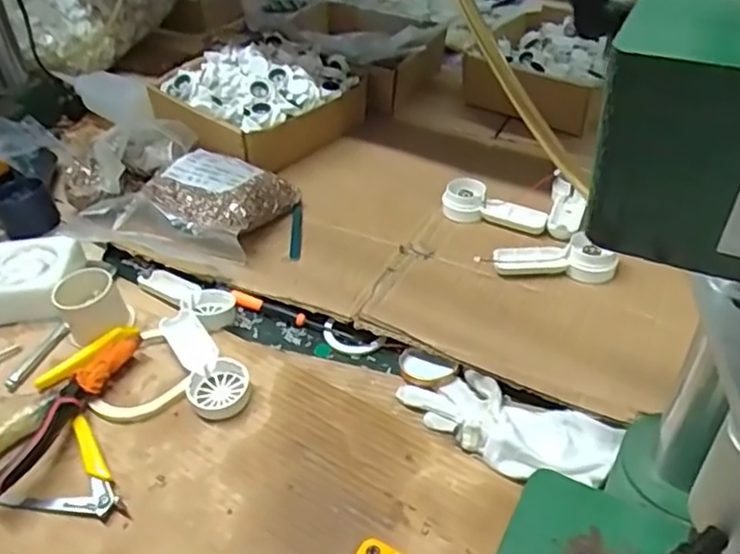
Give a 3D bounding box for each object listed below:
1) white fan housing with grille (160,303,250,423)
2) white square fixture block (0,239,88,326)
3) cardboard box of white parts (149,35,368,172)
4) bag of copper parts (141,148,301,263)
[{"bbox_3d":[-0.137,0.069,0.537,0.045,0.020,0.119,-22,44,-21],"label":"white fan housing with grille"},{"bbox_3d":[-0.324,0.001,0.614,0.079,0.036,0.088,-2,40,2],"label":"white square fixture block"},{"bbox_3d":[-0.138,-0.212,0.803,0.173,0.100,0.225,30,50,33],"label":"cardboard box of white parts"},{"bbox_3d":[-0.160,-0.076,0.675,0.131,0.054,0.120,13,43,19],"label":"bag of copper parts"}]

